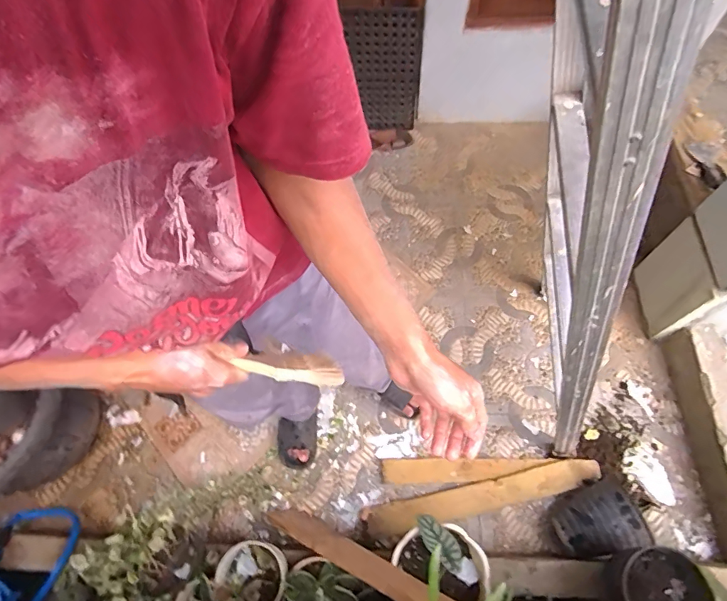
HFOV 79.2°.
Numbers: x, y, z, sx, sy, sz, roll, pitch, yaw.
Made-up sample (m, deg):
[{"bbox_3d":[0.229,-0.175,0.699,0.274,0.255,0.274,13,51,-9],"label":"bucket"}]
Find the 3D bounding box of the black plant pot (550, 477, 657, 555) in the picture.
[{"bbox_3d":[0.594,0.555,1.126,0.192,0.163,0.147,-13,66,-3],"label":"black plant pot"}]

